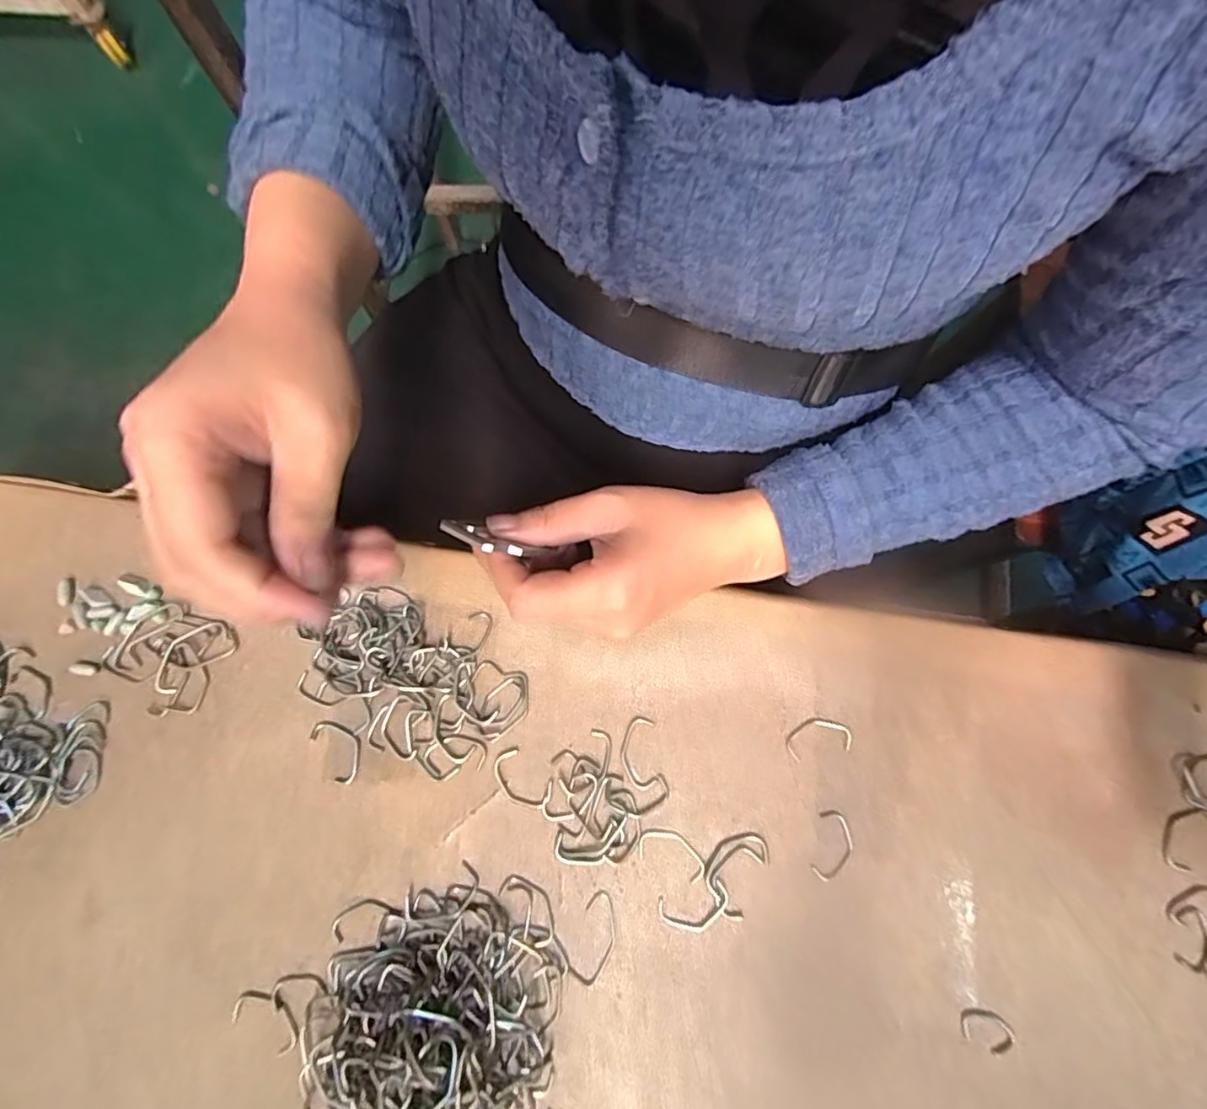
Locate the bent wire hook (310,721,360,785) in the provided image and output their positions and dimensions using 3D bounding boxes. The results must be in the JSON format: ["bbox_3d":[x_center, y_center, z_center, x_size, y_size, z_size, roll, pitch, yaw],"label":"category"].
[{"bbox_3d":[-0.133,0.098,0.293,0.020,0.004,0.034,-34,79,-6],"label":"bent wire hook"}]

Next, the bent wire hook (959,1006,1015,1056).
[{"bbox_3d":[0.173,0.214,0.262,0.024,0.004,0.016,27,79,7],"label":"bent wire hook"}]

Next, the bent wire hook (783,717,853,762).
[{"bbox_3d":[0.107,0.091,0.289,0.032,0.004,0.018,-10,77,-1],"label":"bent wire hook"}]

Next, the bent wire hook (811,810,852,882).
[{"bbox_3d":[0.110,0.140,0.279,0.017,0.004,0.032,14,78,4],"label":"bent wire hook"}]

